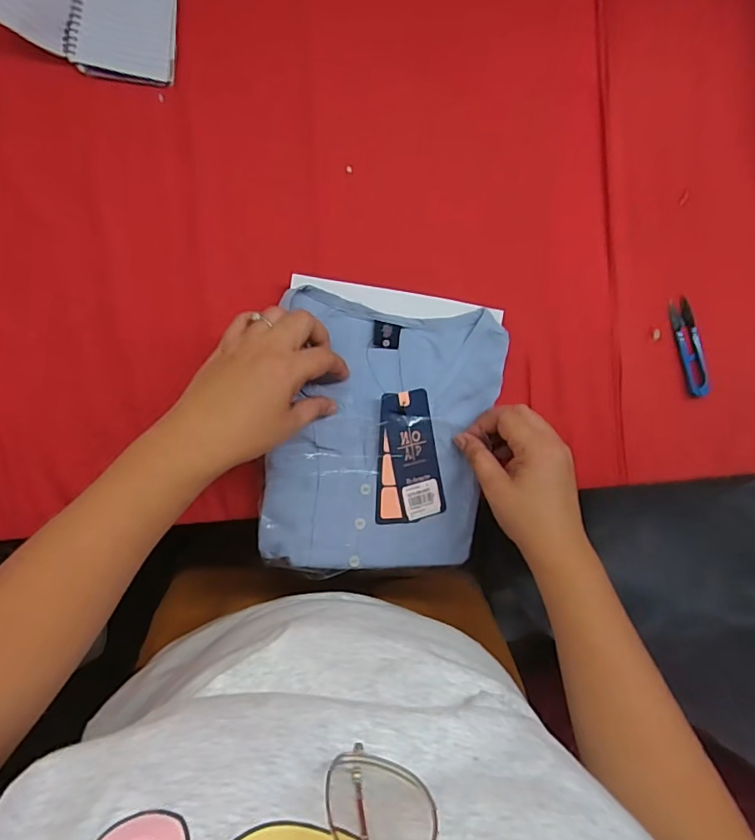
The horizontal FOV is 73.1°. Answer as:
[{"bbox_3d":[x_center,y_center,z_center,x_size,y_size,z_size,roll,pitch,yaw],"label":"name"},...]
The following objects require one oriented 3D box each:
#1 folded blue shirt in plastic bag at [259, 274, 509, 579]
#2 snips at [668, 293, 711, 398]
[{"bbox_3d":[0.008,0.011,0.474,0.202,0.028,0.260,8,93,-7],"label":"folded blue shirt in plastic bag"},{"bbox_3d":[0.324,-0.074,0.524,0.027,0.005,0.101,-16,96,-6],"label":"snips"}]

